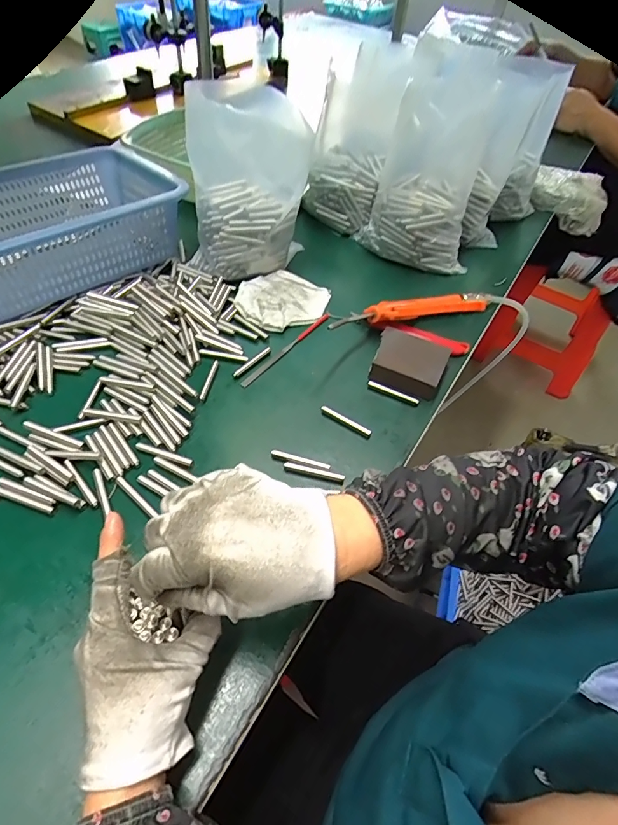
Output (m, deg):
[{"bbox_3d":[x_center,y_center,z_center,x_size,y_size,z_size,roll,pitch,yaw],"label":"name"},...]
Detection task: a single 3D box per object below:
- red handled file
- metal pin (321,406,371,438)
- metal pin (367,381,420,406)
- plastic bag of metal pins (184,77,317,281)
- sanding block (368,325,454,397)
[{"bbox_3d":[-0.024,-0.078,0.508,0.011,0.004,0.158,33,56,19],"label":"red handled file"},{"bbox_3d":[0.038,0.010,0.439,0.057,0.011,0.008,29,55,17],"label":"metal pin"},{"bbox_3d":[0.093,-0.021,0.468,0.058,0.008,0.007,22,53,12],"label":"metal pin"},{"bbox_3d":[-0.074,-0.274,0.521,0.138,0.204,0.095,-11,54,-13],"label":"plastic bag of metal pins"},{"bbox_3d":[0.116,-0.061,0.488,0.077,0.028,0.081,24,54,13],"label":"sanding block"}]

